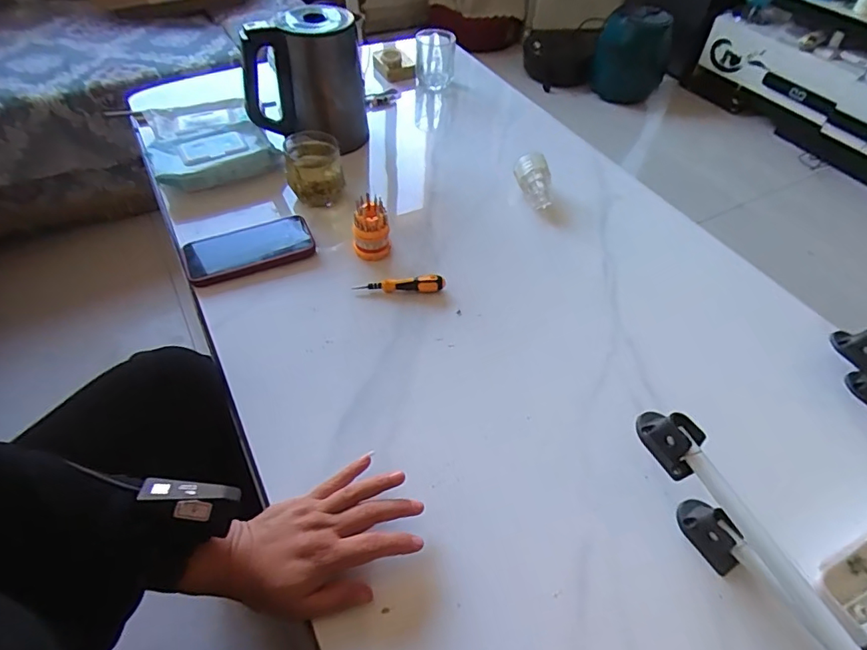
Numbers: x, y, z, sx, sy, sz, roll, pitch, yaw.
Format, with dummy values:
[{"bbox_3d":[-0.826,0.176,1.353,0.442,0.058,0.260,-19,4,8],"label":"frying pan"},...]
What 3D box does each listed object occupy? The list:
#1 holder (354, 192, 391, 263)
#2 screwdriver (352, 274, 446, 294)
[{"bbox_3d":[-0.081,-0.126,0.654,0.049,0.073,0.040,-1,50,-1],"label":"holder"},{"bbox_3d":[-0.042,-0.051,0.630,0.112,0.015,0.015,-2,50,-1],"label":"screwdriver"}]

